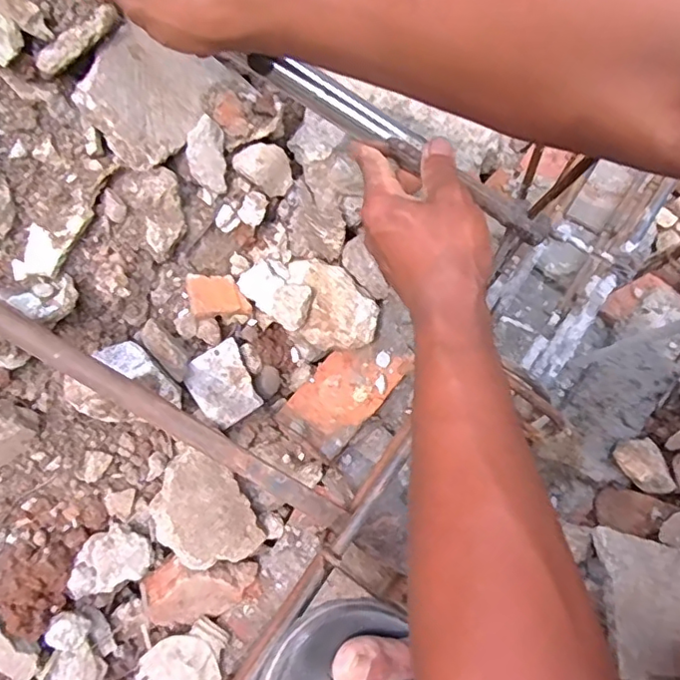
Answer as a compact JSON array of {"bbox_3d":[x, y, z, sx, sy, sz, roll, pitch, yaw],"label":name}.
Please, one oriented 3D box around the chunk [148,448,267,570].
[{"bbox_3d":[-0.132,0.163,0.541,0.078,0.034,0.121,-38,112,-29],"label":"chunk"}]

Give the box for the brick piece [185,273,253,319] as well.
[{"bbox_3d":[-0.123,-0.047,0.585,0.060,0.010,0.046,-8,82,-28],"label":"brick piece"}]

